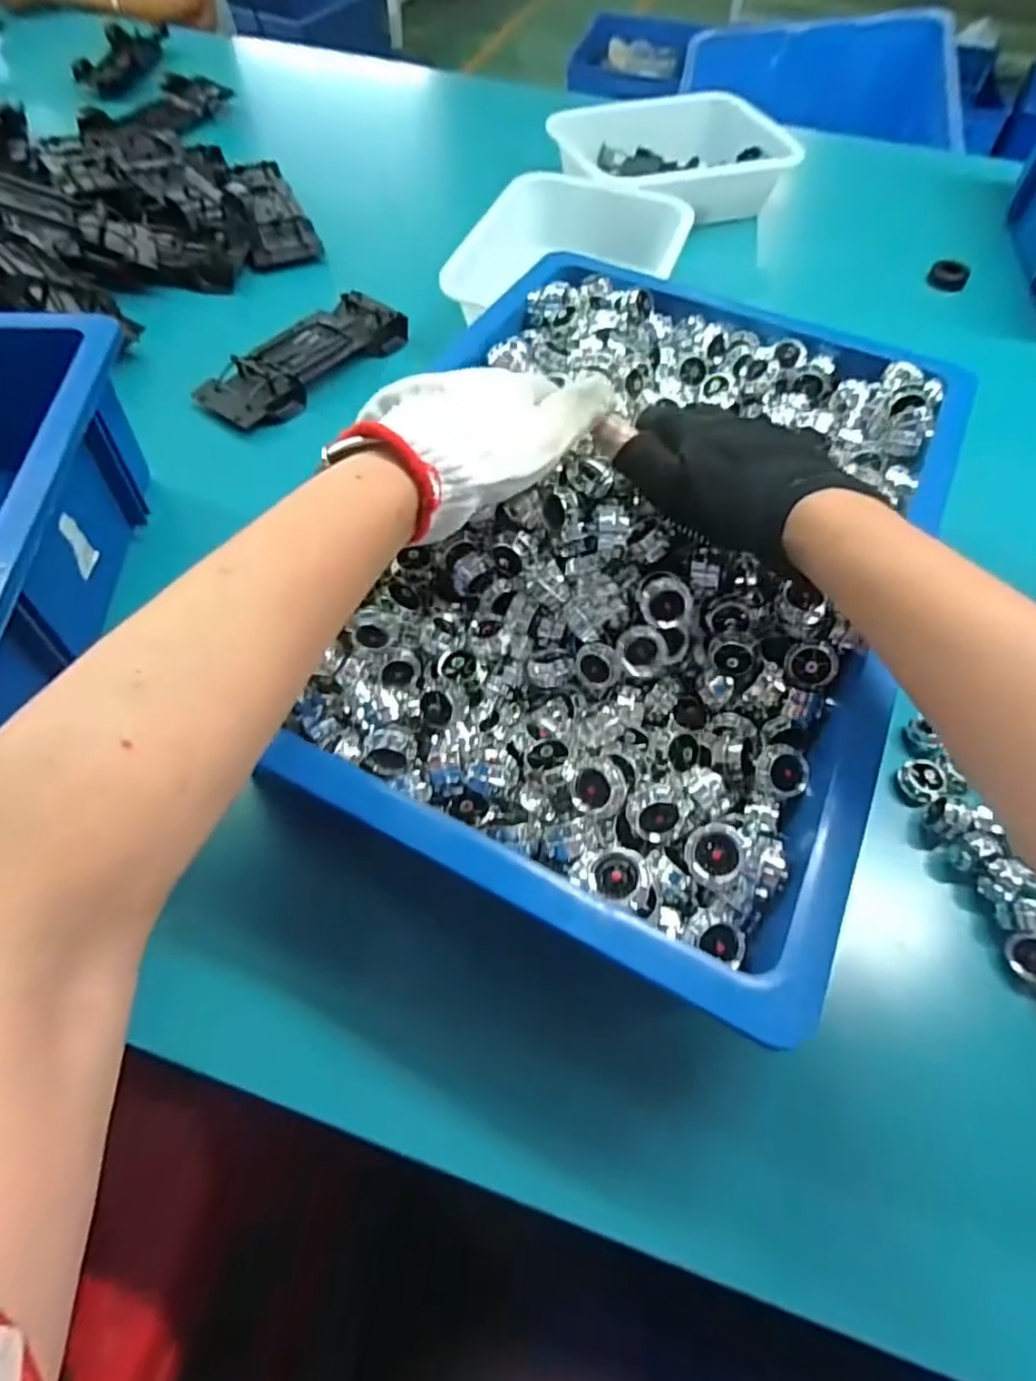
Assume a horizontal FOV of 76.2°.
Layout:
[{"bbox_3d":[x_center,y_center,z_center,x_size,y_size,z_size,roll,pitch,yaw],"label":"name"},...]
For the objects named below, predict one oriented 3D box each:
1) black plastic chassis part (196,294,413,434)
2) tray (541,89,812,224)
[{"bbox_3d":[-0.194,-0.303,0.598,0.074,0.025,0.198,34,64,18],"label":"black plastic chassis part"},{"bbox_3d":[0.191,-0.635,0.801,0.267,0.067,0.169,-20,61,-13],"label":"tray"}]

